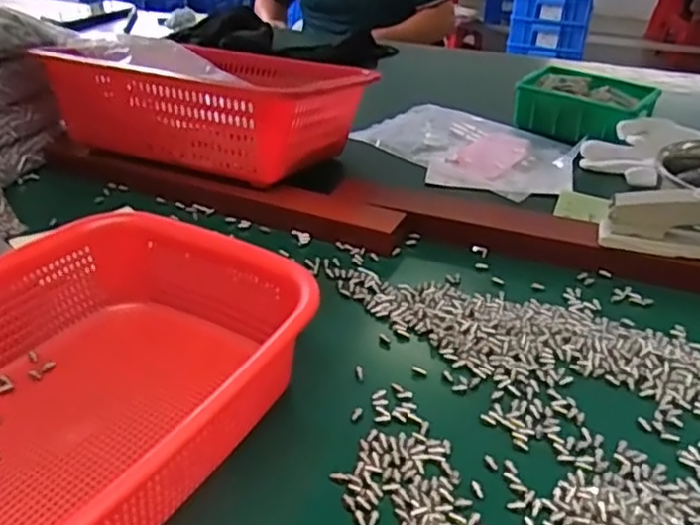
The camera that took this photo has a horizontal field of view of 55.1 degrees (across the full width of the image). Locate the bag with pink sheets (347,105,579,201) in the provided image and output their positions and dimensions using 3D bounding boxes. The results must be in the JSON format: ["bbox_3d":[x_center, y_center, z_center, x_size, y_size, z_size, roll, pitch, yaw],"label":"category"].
[{"bbox_3d":[0.137,-0.127,0.757,0.240,0.015,0.160,24,39,31],"label":"bag with pink sheets"}]

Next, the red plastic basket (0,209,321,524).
[{"bbox_3d":[-0.156,0.073,0.382,0.206,0.082,0.277,20,37,27],"label":"red plastic basket"}]

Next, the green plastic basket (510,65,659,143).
[{"bbox_3d":[0.275,-0.183,0.795,0.150,0.051,0.102,25,40,32],"label":"green plastic basket"}]

